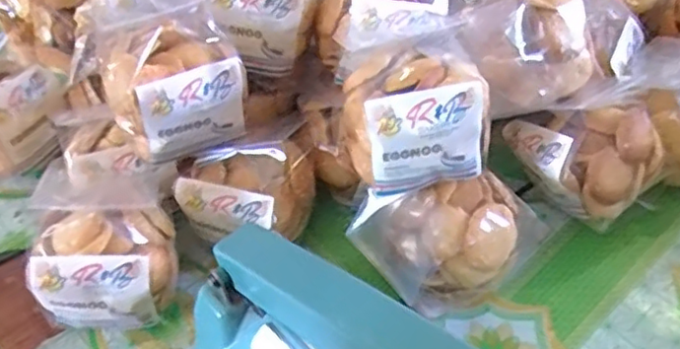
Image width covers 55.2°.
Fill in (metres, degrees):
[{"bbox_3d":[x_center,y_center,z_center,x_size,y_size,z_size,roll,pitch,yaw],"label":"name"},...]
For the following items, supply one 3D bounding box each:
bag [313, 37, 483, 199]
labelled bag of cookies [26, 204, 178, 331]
[{"bbox_3d":[0.043,-0.042,0.422,0.093,0.063,0.080,-10,51,-4],"label":"bag"},{"bbox_3d":[-0.156,0.061,0.439,0.084,0.076,0.064,-9,51,-2],"label":"labelled bag of cookies"}]

